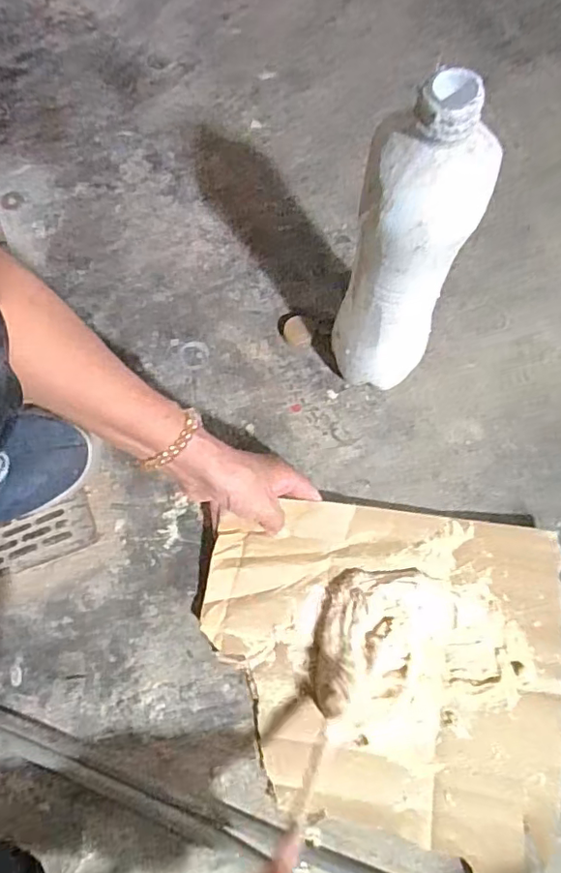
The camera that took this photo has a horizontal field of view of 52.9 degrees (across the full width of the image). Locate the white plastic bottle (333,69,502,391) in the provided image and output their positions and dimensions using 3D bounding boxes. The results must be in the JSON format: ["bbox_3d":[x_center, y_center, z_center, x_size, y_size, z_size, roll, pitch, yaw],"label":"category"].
[{"bbox_3d":[0.083,-0.116,0.389,0.074,0.250,0.063,20,73,6],"label":"white plastic bottle"}]

